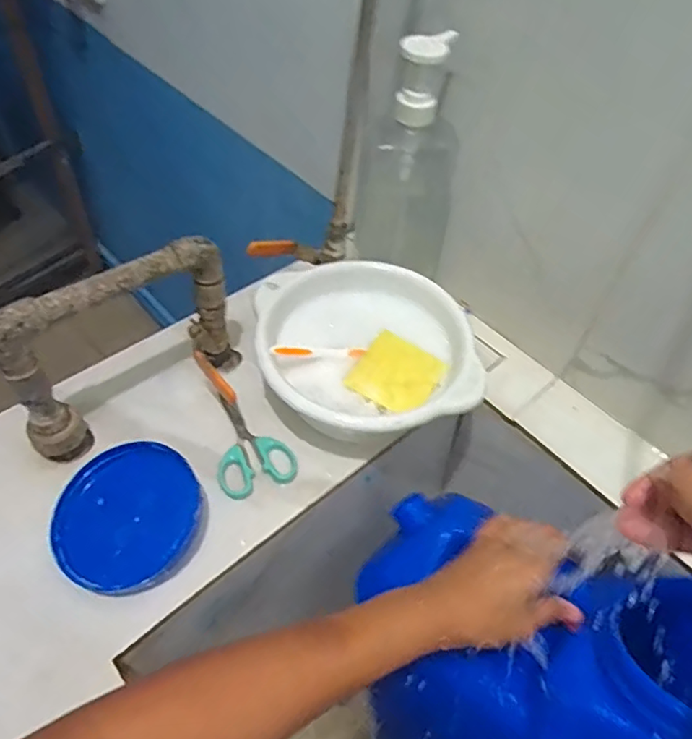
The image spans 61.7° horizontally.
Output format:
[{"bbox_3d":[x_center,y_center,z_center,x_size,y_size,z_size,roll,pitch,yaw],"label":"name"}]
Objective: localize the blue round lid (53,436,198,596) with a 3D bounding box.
[{"bbox_3d":[-0.182,0.119,0.483,0.109,0.023,0.118,29,74,10],"label":"blue round lid"}]

